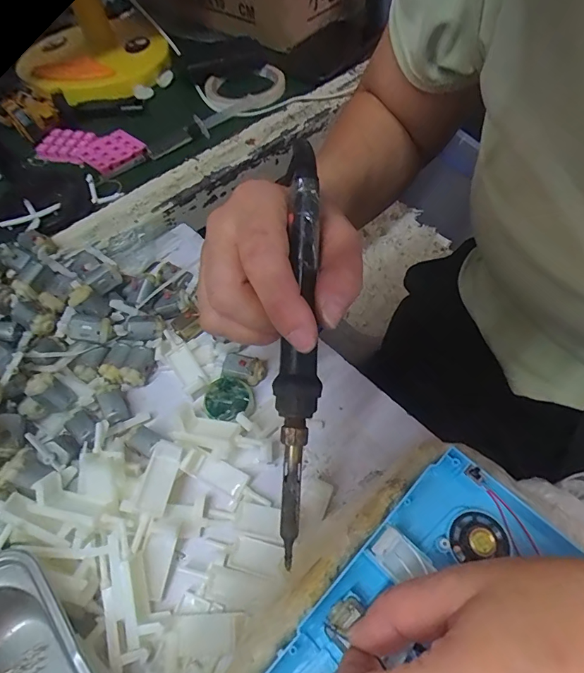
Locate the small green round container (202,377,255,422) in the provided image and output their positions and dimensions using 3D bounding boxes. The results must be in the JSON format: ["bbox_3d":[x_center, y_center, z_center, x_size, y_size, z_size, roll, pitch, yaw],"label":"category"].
[{"bbox_3d":[-0.044,0.043,0.286,0.031,0.011,0.030,-22,59,-11],"label":"small green round container"}]

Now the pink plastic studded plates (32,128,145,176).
[{"bbox_3d":[-0.215,-0.205,0.453,0.110,0.011,0.059,22,61,15],"label":"pink plastic studded plates"}]

